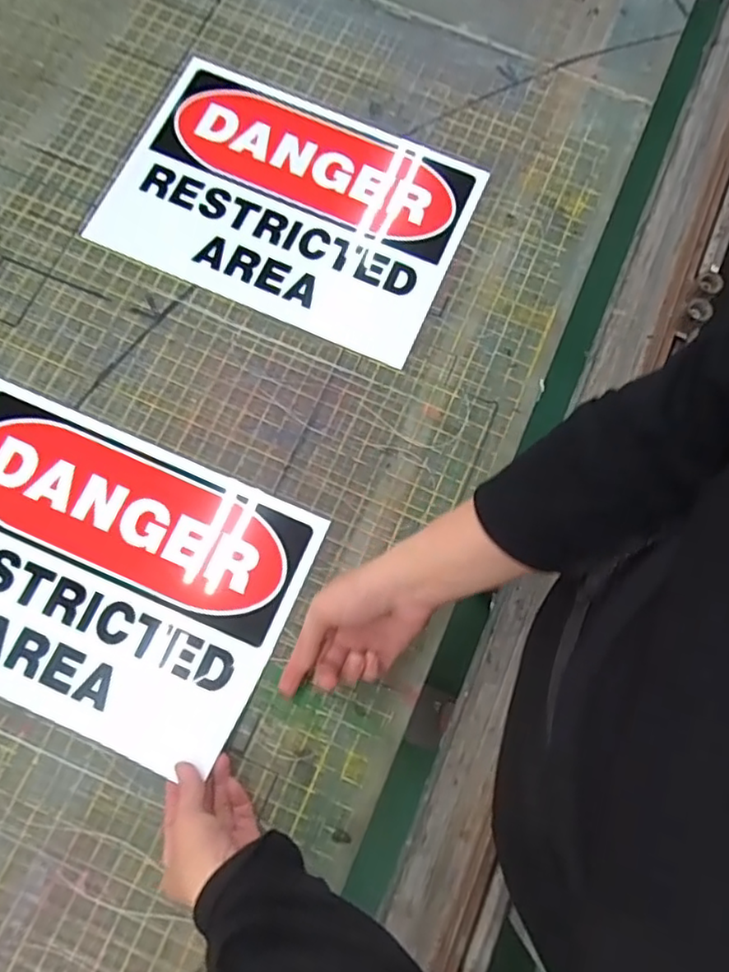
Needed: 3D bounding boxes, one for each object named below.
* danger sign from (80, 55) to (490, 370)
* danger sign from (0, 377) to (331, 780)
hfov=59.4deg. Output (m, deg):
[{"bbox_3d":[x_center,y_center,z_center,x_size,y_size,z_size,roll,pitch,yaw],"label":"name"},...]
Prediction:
[{"bbox_3d":[-0.075,-0.297,0.670,0.350,0.009,0.252,23,76,4],"label":"danger sign"},{"bbox_3d":[-0.245,0.074,0.573,0.349,0.010,0.250,23,76,4],"label":"danger sign"}]

